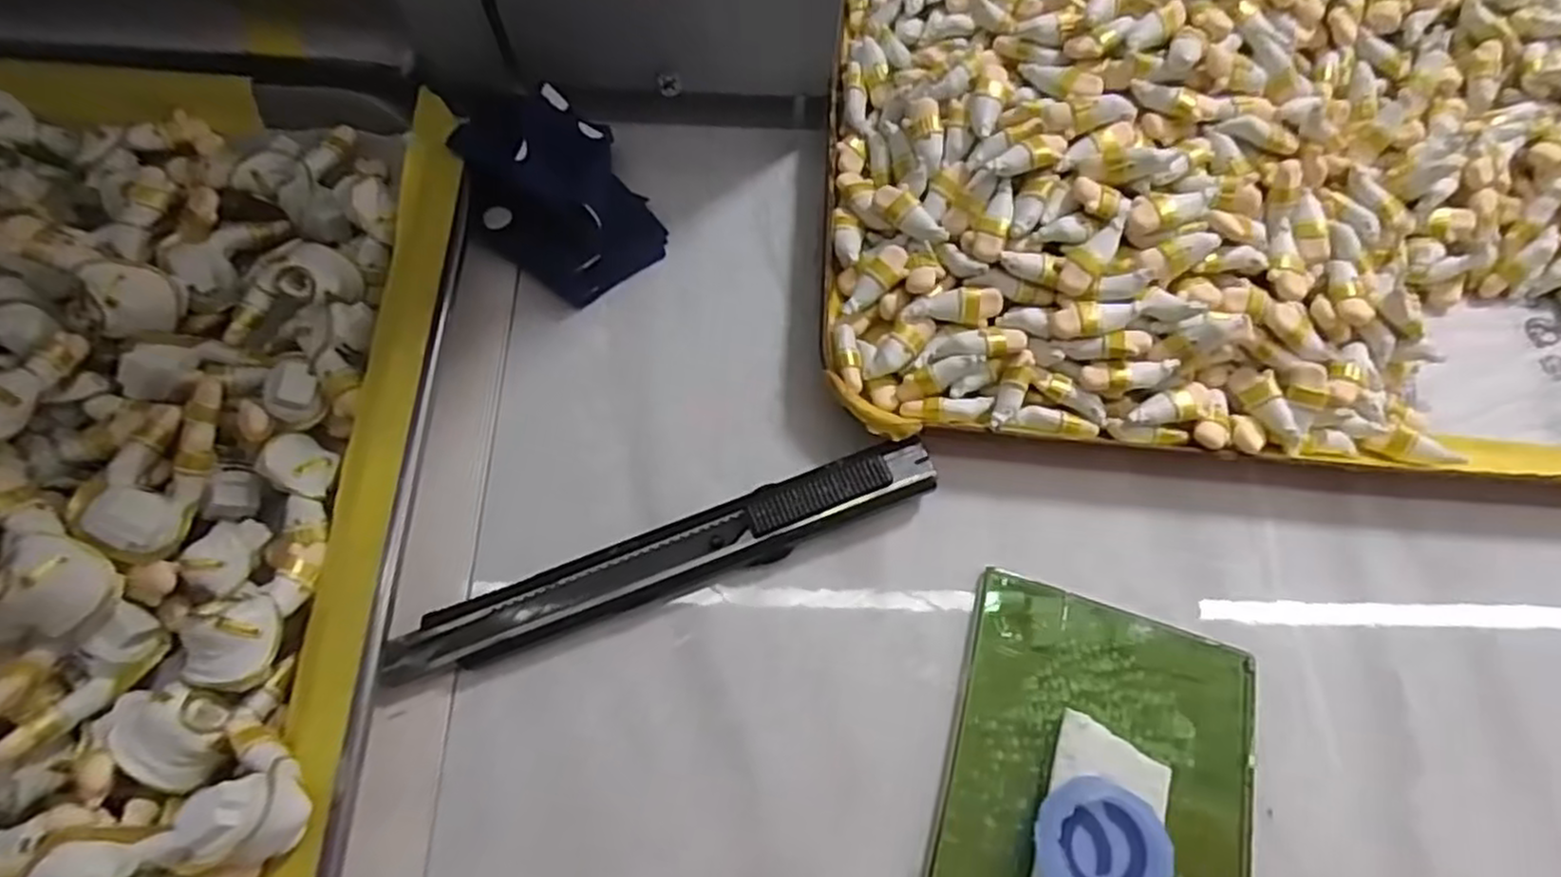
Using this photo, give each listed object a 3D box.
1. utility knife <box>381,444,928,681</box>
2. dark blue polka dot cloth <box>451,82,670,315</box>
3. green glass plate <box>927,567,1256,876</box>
[{"bbox_3d":[-0.025,0.029,0.178,0.131,0.009,0.015,-21,72,-7],"label":"utility knife"},{"bbox_3d":[-0.061,-0.066,0.201,0.042,0.026,0.052,-30,74,-10],"label":"dark blue polka dot cloth"},{"bbox_3d":[0.067,0.087,0.158,0.066,0.007,0.103,16,70,4],"label":"green glass plate"}]

